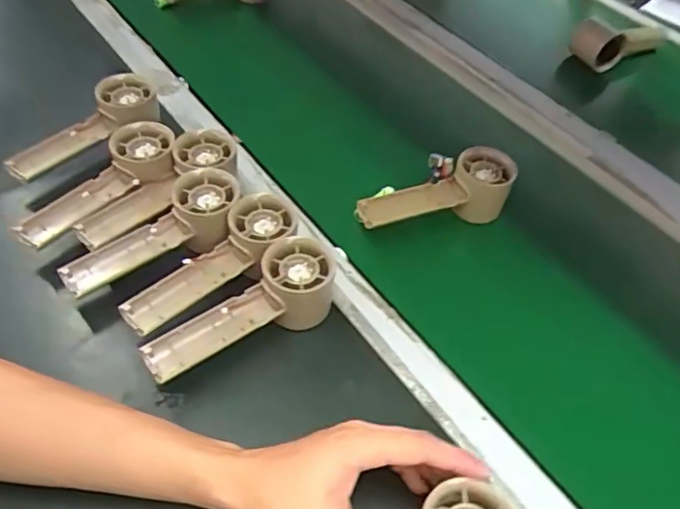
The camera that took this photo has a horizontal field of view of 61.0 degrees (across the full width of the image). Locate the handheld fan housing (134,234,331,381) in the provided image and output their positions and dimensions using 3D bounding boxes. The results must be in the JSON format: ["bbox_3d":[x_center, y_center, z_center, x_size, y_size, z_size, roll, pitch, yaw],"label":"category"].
[{"bbox_3d":[-0.070,0.051,0.445,0.156,0.059,0.054,-32,57,-28],"label":"handheld fan housing"}]

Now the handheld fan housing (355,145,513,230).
[{"bbox_3d":[0.094,-0.053,0.559,0.155,0.055,0.054,-15,50,-16],"label":"handheld fan housing"}]

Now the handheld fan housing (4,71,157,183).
[{"bbox_3d":[-0.248,-0.123,0.566,0.048,0.032,0.158,38,68,27],"label":"handheld fan housing"}]

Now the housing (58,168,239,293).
[{"bbox_3d":[-0.155,-0.017,0.485,0.156,0.034,0.067,-33,56,-11],"label":"housing"}]

